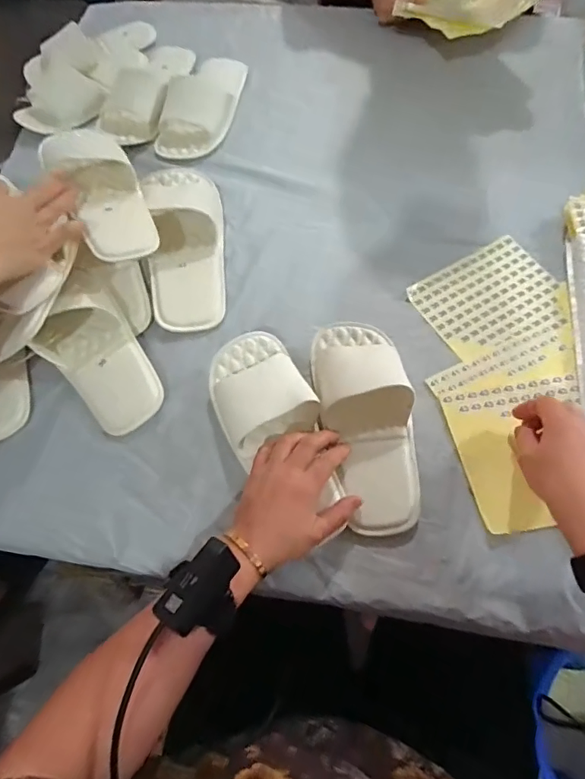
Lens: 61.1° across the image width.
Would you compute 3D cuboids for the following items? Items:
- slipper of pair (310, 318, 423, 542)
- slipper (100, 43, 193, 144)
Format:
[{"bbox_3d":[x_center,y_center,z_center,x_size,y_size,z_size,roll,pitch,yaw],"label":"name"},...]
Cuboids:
[{"bbox_3d":[0.080,0.026,0.516,0.096,0.046,0.239,-7,65,-1],"label":"slipper of pair"},{"bbox_3d":[-0.229,-0.484,0.768,0.101,0.059,0.237,14,66,9],"label":"slipper"}]

